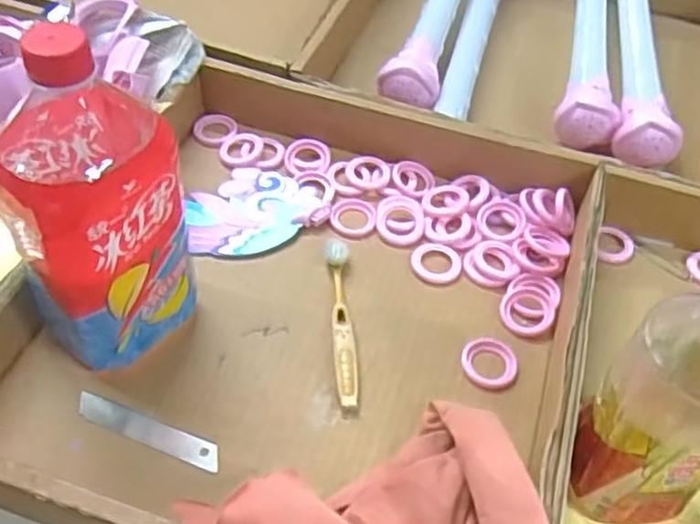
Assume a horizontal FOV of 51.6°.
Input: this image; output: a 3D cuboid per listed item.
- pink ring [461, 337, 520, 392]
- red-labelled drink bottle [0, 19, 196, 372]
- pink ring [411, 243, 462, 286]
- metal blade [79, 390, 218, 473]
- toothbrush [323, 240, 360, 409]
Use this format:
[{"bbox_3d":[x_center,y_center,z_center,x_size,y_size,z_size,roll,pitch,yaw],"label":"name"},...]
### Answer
[{"bbox_3d":[0.095,0.068,0.491,0.037,0.005,0.039,2,51,-2],"label":"pink ring"},{"bbox_3d":[-0.140,-0.031,0.419,0.085,0.220,0.095,-13,53,-13],"label":"red-labelled drink bottle"},{"bbox_3d":[0.065,0.001,0.544,0.037,0.005,0.036,2,51,-2],"label":"pink ring"},{"bbox_3d":[-0.123,0.104,0.443,0.097,0.004,0.017,20,46,10],"label":"metal blade"},{"bbox_3d":[-0.005,0.040,0.503,0.017,0.010,0.135,-1,51,-4],"label":"toothbrush"}]

